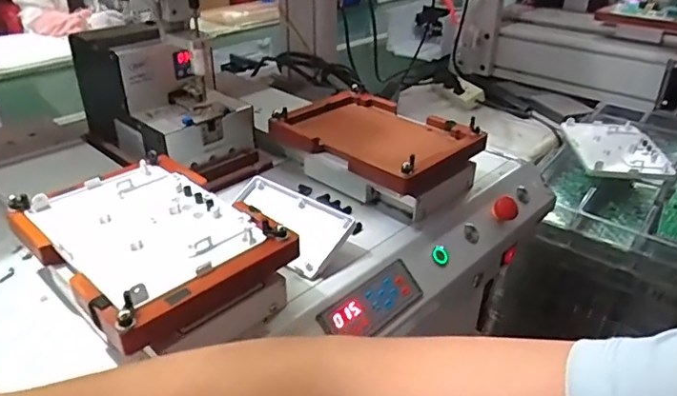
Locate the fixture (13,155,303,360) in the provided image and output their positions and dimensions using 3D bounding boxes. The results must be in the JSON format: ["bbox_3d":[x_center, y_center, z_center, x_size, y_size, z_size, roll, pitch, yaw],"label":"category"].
[{"bbox_3d":[-0.162,0.047,0.471,0.221,0.071,0.159,27,39,36],"label":"fixture"}]

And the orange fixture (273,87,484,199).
[{"bbox_3d":[0.046,-0.073,0.661,0.220,0.041,0.168,26,38,35],"label":"orange fixture"}]

